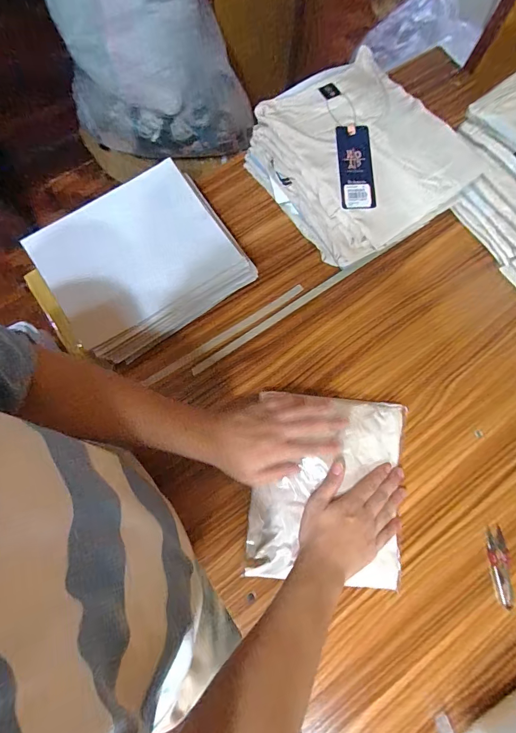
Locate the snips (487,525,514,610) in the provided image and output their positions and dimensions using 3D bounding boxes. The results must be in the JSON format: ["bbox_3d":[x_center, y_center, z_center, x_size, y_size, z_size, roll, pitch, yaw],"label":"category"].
[{"bbox_3d":[0.340,0.282,0.506,0.027,0.005,0.099,1,77,0],"label":"snips"}]

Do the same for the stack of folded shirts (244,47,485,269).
[{"bbox_3d":[0.146,-0.308,0.564,0.209,0.158,0.273,-35,79,-8],"label":"stack of folded shirts"}]

